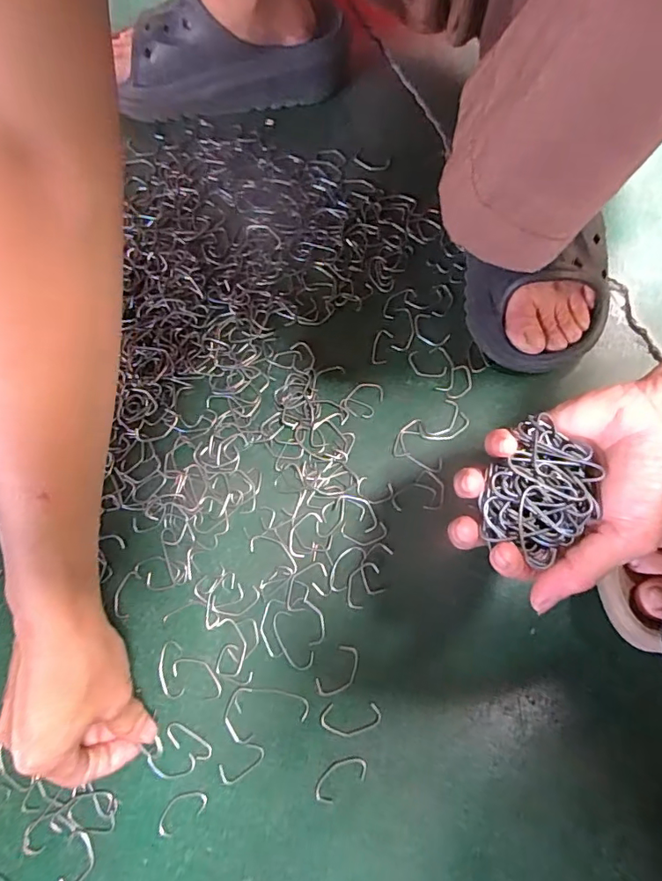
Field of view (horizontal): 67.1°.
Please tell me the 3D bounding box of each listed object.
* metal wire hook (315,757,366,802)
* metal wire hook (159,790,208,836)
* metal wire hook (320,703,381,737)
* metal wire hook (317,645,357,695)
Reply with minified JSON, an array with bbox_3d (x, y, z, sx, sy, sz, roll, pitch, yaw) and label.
[{"bbox_3d":[0.005,0.214,0.316,0.037,0.004,0.017,-32,74,-8],"label":"metal wire hook"},{"bbox_3d":[-0.095,0.234,0.315,0.034,0.004,0.016,-33,74,-8],"label":"metal wire hook"},{"bbox_3d":[0.013,0.183,0.325,0.039,0.004,0.019,0,73,2],"label":"metal wire hook"},{"bbox_3d":[0.006,0.156,0.334,0.020,0.004,0.036,35,77,12],"label":"metal wire hook"}]

